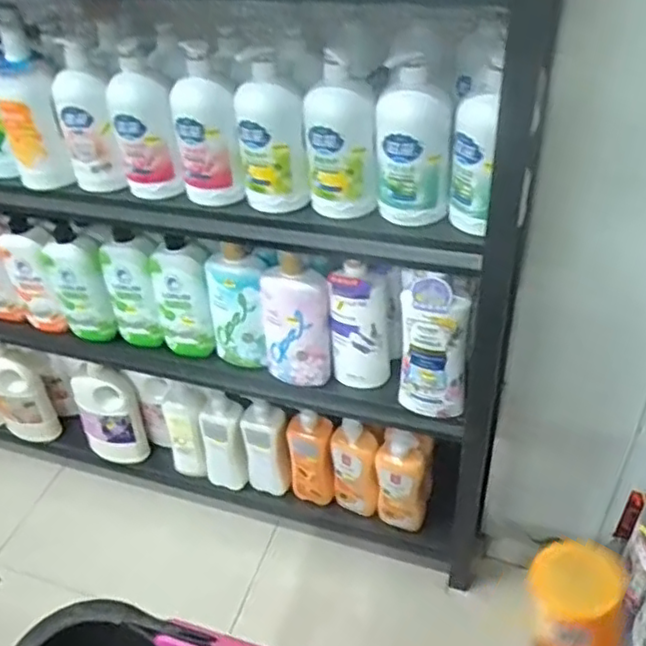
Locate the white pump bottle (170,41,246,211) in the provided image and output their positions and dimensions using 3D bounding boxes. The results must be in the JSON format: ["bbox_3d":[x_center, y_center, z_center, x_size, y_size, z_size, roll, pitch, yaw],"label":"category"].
[{"bbox_3d":[-0.159,-0.260,0.897,0.080,0.208,0.078,-11,41,-7],"label":"white pump bottle"}]

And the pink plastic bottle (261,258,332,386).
[{"bbox_3d":[-0.044,0.005,1.097,0.103,0.233,0.068,28,43,32],"label":"pink plastic bottle"}]

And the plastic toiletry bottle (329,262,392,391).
[{"bbox_3d":[0.061,0.011,1.080,0.093,0.239,0.048,2,41,8],"label":"plastic toiletry bottle"}]

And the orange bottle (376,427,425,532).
[{"bbox_3d":[0.151,0.307,1.279,0.088,0.249,0.054,5,42,12],"label":"orange bottle"}]

